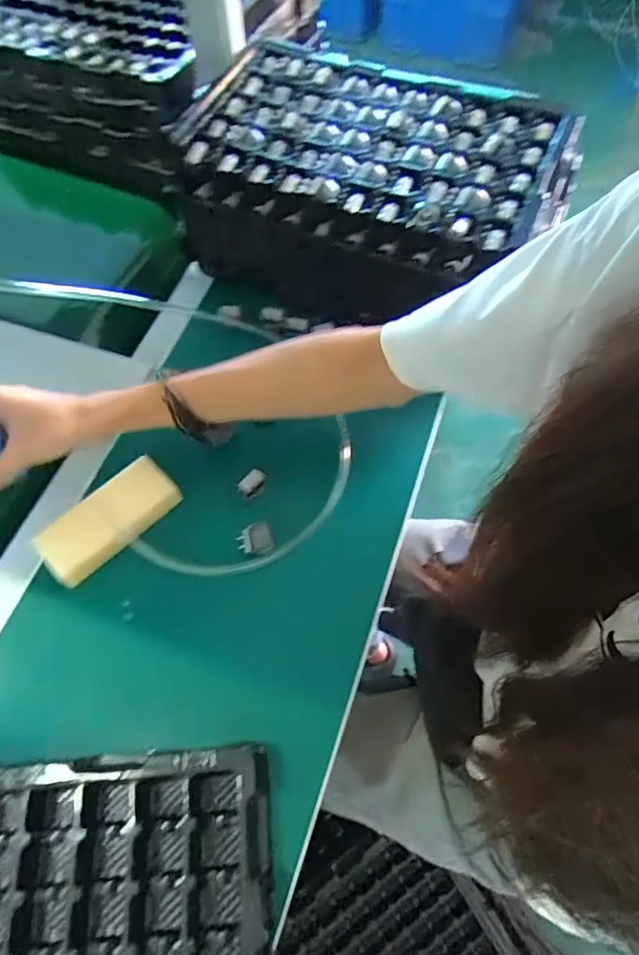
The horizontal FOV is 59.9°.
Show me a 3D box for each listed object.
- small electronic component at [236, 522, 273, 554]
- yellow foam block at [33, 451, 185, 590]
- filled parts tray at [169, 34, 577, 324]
[{"bbox_3d":[-0.057,0.054,0.483,0.031,0.011,0.025,-11,64,-4],"label":"small electronic component"},{"bbox_3d":[-0.187,0.035,0.489,0.120,0.034,0.047,-41,69,-17],"label":"yellow foam block"},{"bbox_3d":[0.053,-0.286,0.564,0.356,0.125,0.199,20,66,11],"label":"filled parts tray"}]

